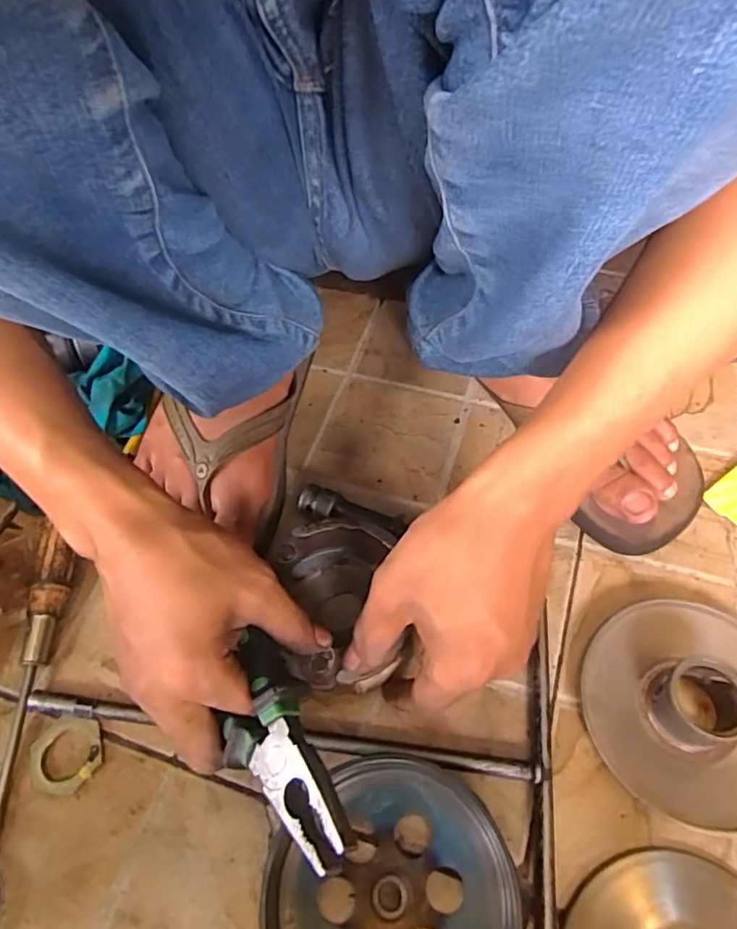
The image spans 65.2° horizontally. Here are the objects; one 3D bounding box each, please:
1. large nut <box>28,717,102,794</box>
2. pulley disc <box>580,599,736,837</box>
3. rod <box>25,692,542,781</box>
[{"bbox_3d":[-0.176,0.169,0.335,0.040,0.004,0.041,-2,57,3],"label":"large nut"},{"bbox_3d":[0.180,0.129,0.315,0.113,0.036,0.115,-2,57,3],"label":"pulley disc"},{"bbox_3d":[-0.056,0.154,0.329,0.297,0.014,0.010,4,58,7],"label":"rod"}]

